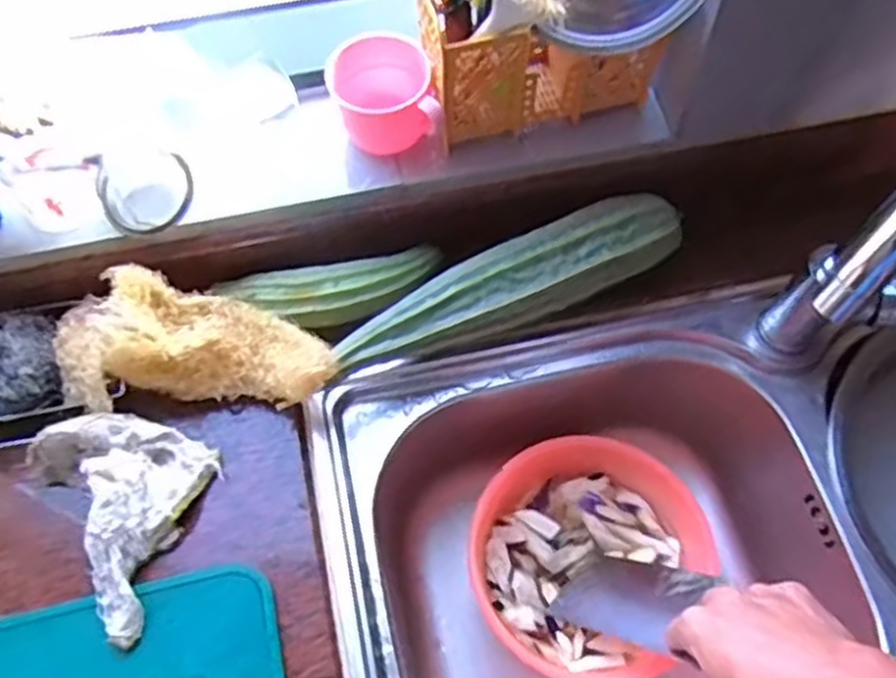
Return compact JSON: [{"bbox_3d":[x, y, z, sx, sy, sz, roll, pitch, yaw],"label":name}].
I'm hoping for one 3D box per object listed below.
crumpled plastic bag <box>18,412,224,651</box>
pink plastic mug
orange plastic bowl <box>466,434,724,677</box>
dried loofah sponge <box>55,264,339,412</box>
[{"bbox_3d":[-0.257,0.124,0.576,0.138,0.041,0.142,23,66,12],"label":"crumpled plastic bag"},{"bbox_3d":[-0.051,-0.201,0.630,0.085,0.060,0.080,-2,63,-1],"label":"pink plastic mug"},{"bbox_3d":[0.123,0.199,0.708,0.204,0.076,0.199,0,63,0],"label":"orange plastic bowl"},{"bbox_3d":[-0.197,0.001,0.607,0.208,0.065,0.099,-3,63,-1],"label":"dried loofah sponge"}]

